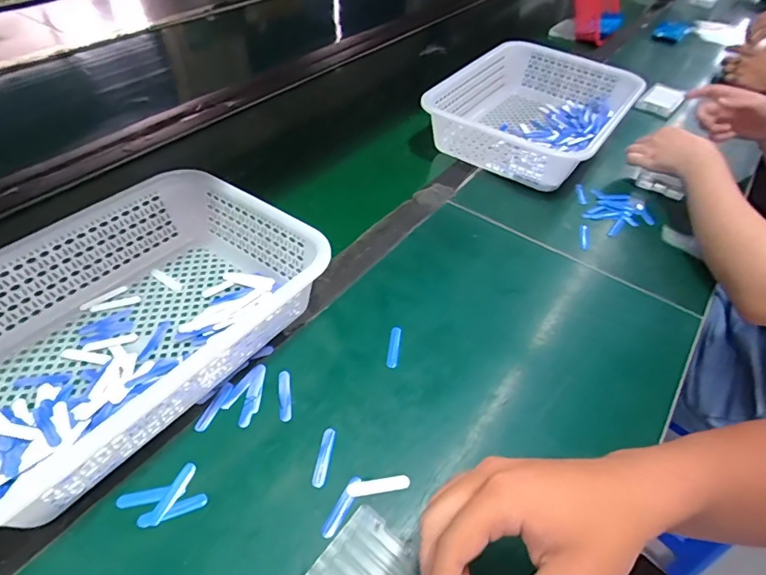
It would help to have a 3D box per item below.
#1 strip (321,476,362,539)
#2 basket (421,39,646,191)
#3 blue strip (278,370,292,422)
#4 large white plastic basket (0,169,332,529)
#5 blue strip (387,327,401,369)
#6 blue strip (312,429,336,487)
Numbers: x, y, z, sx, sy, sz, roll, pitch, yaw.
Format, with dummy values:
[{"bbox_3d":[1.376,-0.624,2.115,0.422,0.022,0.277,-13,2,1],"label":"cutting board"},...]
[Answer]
[{"bbox_3d":[-0.032,0.175,0.368,0.012,0.006,0.051,23,50,18],"label":"strip"},{"bbox_3d":[0.259,-0.307,0.798,0.275,0.083,0.385,25,51,20],"label":"basket"},{"bbox_3d":[-0.093,0.102,0.436,0.011,0.004,0.052,-6,47,-9],"label":"blue strip"},{"bbox_3d":[-0.256,0.026,0.443,0.241,0.081,0.349,31,53,24],"label":"large white plastic basket"},{"bbox_3d":[0.012,0.061,0.479,0.011,0.006,0.052,7,47,3],"label":"blue strip"},{"bbox_3d":[-0.051,0.147,0.397,0.012,0.005,0.050,7,47,4],"label":"blue strip"}]

